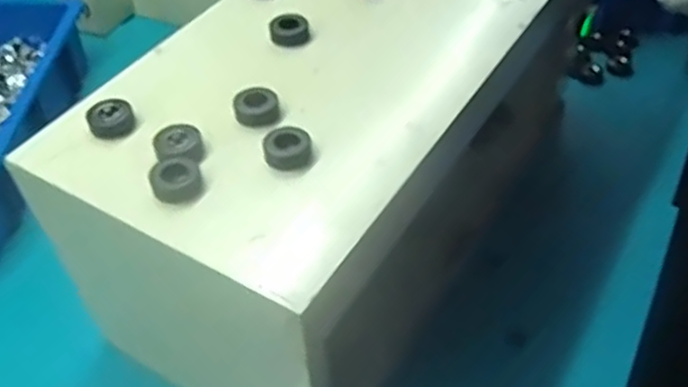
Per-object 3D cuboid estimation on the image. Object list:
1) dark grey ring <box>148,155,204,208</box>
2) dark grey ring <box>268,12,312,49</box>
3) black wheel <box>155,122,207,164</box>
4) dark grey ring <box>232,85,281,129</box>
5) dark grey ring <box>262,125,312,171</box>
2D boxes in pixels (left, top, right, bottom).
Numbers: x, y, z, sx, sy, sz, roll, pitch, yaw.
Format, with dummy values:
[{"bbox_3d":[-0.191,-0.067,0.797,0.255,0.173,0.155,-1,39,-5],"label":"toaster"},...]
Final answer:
[{"bbox_3d":[-0.125,-0.009,0.505,0.038,0.014,0.039,-1,46,1],"label":"dark grey ring"},{"bbox_3d":[-0.052,-0.157,0.647,0.039,0.014,0.039,-1,46,1],"label":"dark grey ring"},{"bbox_3d":[-0.130,-0.037,0.532,0.037,0.016,0.037,-1,46,1],"label":"black wheel"},{"bbox_3d":[-0.073,-0.072,0.562,0.037,0.016,0.035,-1,46,1],"label":"dark grey ring"},{"bbox_3d":[-0.044,-0.036,0.526,0.037,0.016,0.033,-12,47,-10],"label":"dark grey ring"}]

